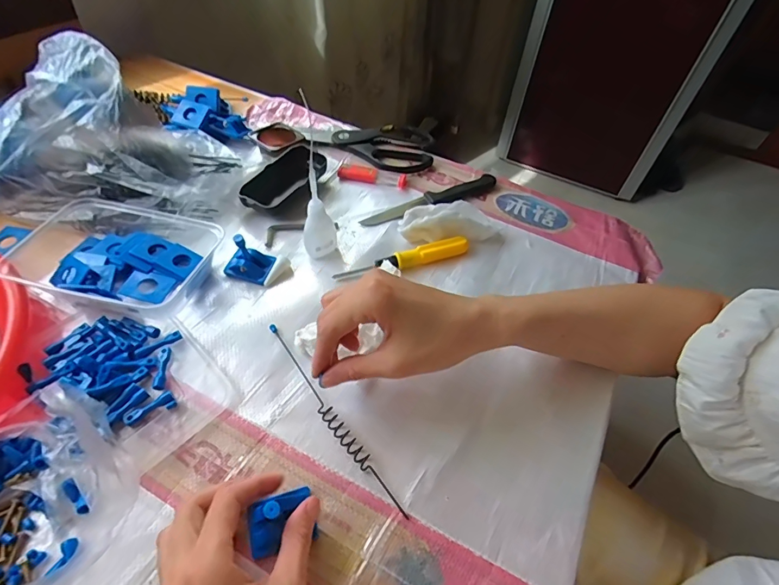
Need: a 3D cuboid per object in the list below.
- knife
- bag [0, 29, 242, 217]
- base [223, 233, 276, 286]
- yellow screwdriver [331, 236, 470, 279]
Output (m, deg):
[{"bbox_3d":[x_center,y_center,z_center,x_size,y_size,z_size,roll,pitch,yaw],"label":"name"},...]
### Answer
[{"bbox_3d":[0.051,-0.108,0.499,0.175,0.013,0.026,-25,58,-21],"label":"knife"},{"bbox_3d":[-0.286,-0.165,0.447,0.231,0.126,0.127,-1,52,-4],"label":"bag"},{"bbox_3d":[-0.137,-0.036,0.417,0.041,0.044,0.032,20,54,11],"label":"base"},{"bbox_3d":[0.015,-0.034,0.436,0.142,0.018,0.019,-13,54,-14],"label":"yellow screwdriver"}]

